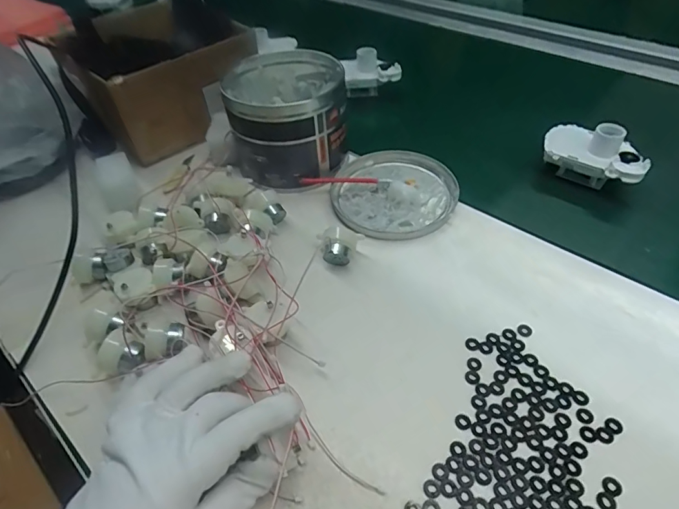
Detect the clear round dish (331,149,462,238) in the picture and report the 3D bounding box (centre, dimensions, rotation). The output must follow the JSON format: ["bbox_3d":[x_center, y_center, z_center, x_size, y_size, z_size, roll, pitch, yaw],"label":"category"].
[{"bbox_3d":[0.059,-0.065,0.462,0.127,0.020,0.126,-2,46,2],"label":"clear round dish"}]

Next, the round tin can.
[{"bbox_3d":[-0.057,-0.152,0.484,0.125,0.092,0.130,-2,46,2],"label":"round tin can"}]

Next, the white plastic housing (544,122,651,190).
[{"bbox_3d":[0.271,-0.106,0.465,0.100,0.057,0.066,32,56,30],"label":"white plastic housing"}]

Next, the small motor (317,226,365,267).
[{"bbox_3d":[0.001,-0.009,0.396,0.039,0.035,0.029,-2,46,2],"label":"small motor"}]

